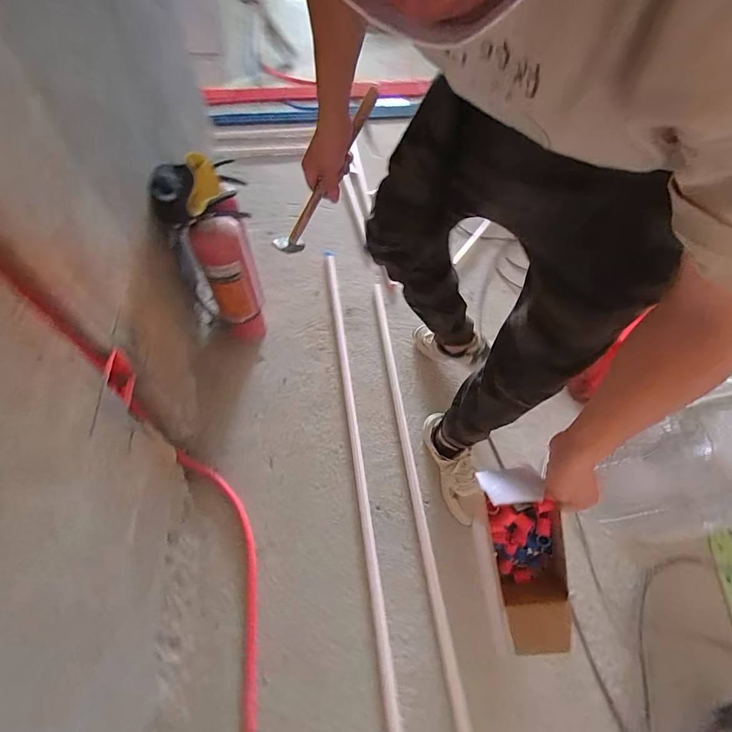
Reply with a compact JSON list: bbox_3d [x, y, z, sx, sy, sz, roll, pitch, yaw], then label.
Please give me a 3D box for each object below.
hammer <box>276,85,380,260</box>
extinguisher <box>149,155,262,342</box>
[{"bbox_3d":[-0.067,-0.329,0.659,0.024,0.080,0.299,49,115,28],"label":"hammer"},{"bbox_3d":[-0.399,-0.300,1.047,0.202,0.478,0.222,12,58,6],"label":"extinguisher"}]

